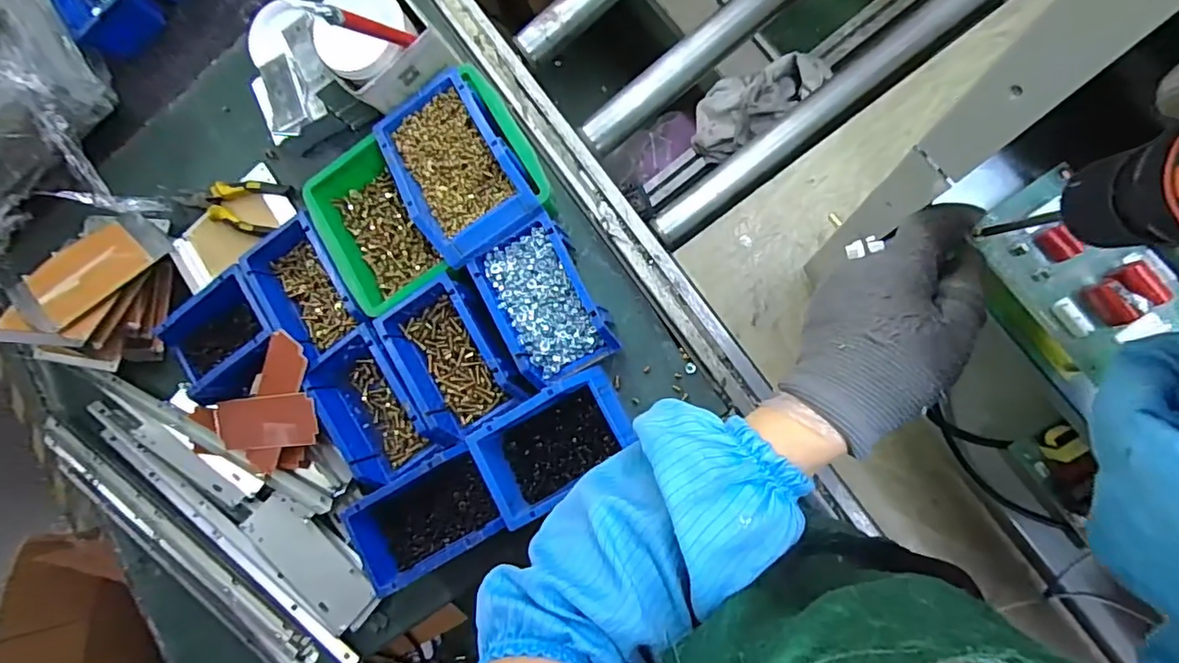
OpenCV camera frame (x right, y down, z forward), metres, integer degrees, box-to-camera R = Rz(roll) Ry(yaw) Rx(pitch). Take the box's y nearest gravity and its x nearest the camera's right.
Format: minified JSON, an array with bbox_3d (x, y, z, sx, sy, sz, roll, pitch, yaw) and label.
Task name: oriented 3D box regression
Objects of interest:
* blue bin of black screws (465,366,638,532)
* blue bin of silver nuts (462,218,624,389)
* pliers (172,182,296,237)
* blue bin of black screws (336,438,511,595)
[{"bbox_3d":[-0.032,0.117,0.578,0.152,0.067,0.106,-32,81,9],"label":"blue bin of black screws"},{"bbox_3d":[-0.043,-0.028,0.591,0.102,0.070,0.154,-28,82,10],"label":"blue bin of silver nuts"},{"bbox_3d":[-0.455,-0.161,0.700,0.162,0.025,0.069,8,89,13],"label":"pliers"},{"bbox_3d":[-0.172,0.200,0.598,0.156,0.064,0.100,-32,81,9],"label":"blue bin of black screws"}]

